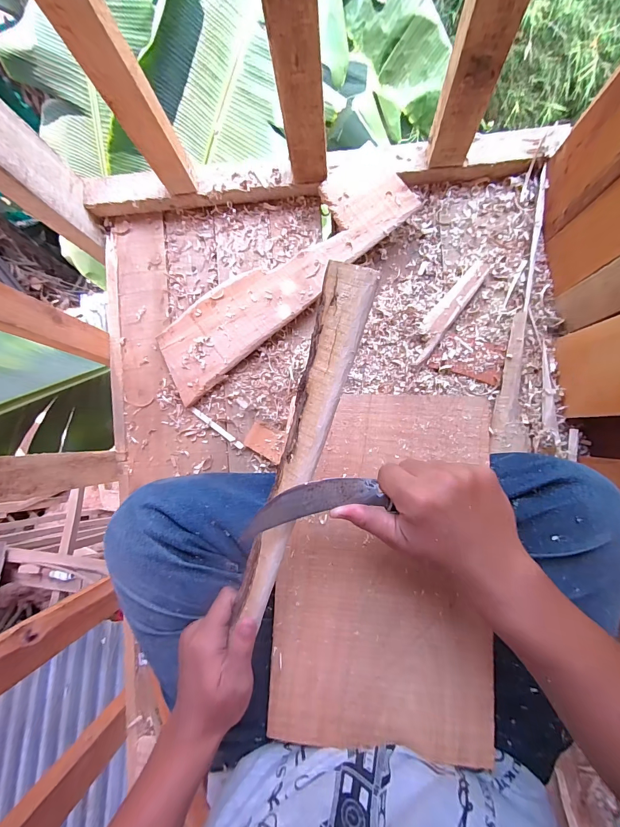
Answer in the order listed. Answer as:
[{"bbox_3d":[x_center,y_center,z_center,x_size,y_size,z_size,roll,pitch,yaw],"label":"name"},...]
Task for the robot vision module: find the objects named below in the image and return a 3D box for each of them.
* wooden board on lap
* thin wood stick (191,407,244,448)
[{"bbox_3d":[0.068,0.143,0.329,0.195,0.017,0.320,2,87,6],"label":"wooden board on lap"},{"bbox_3d":[-0.150,0.024,0.561,0.103,0.006,0.010,36,91,7],"label":"thin wood stick"}]

